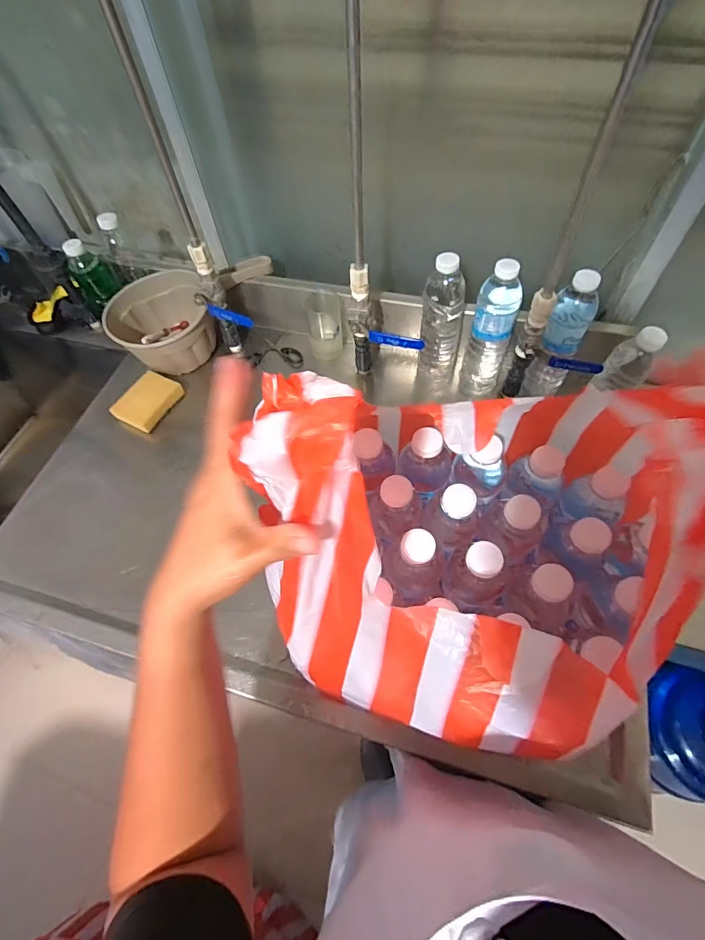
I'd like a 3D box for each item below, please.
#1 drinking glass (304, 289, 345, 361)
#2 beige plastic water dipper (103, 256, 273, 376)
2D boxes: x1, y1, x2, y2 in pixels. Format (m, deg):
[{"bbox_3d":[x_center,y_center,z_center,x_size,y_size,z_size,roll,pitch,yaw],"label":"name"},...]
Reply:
[{"bbox_3d":[-0.048,-0.249,0.756,0.060,0.104,0.048,-8,59,-2],"label":"drinking glass"},{"bbox_3d":[-0.293,-0.289,0.783,0.172,0.111,0.275,38,68,22],"label":"beige plastic water dipper"}]

